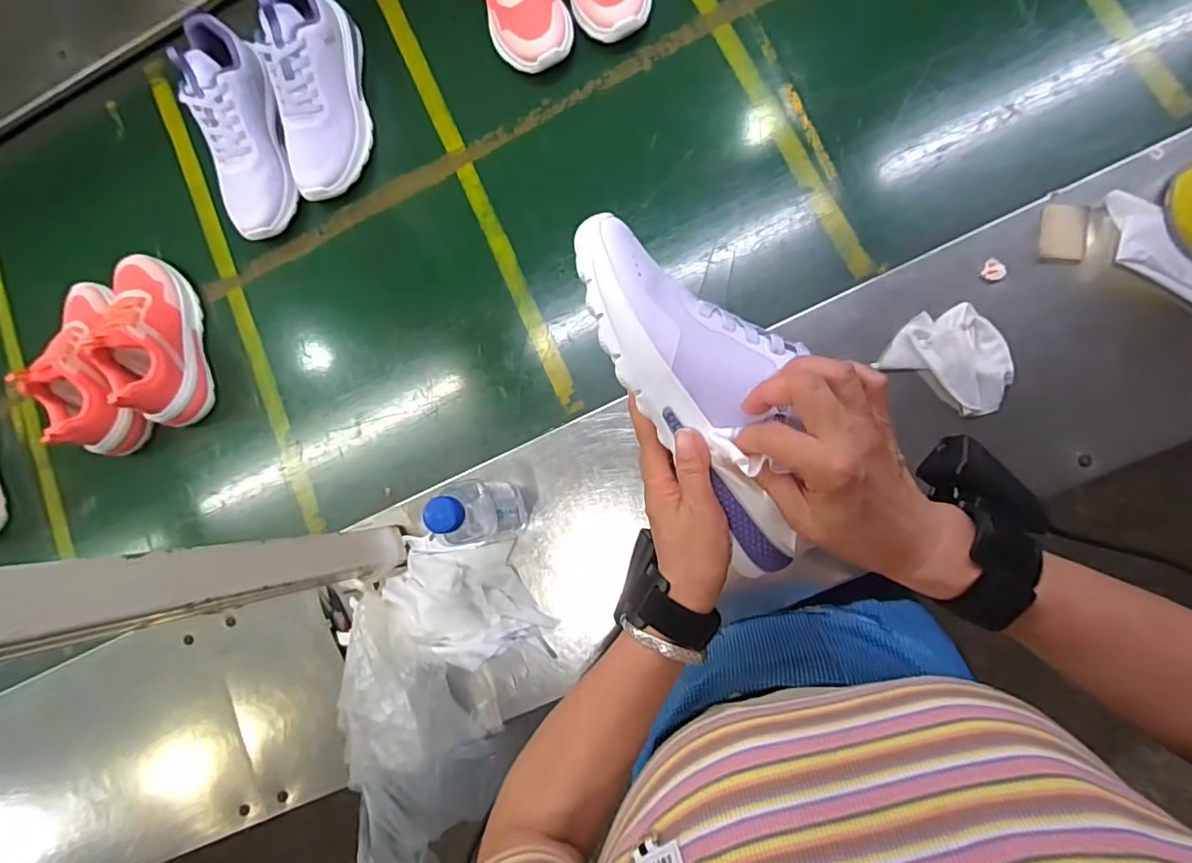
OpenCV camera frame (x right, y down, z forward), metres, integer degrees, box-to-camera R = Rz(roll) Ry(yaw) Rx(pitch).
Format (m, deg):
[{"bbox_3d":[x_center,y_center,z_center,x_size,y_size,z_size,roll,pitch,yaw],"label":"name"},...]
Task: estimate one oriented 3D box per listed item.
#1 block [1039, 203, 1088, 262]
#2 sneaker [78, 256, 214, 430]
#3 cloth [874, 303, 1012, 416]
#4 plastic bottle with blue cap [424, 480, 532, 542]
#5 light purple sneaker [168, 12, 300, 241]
[{"bbox_3d":[0.474,-0.200,0.582,0.041,0.010,0.055,6,87,9],"label":"block"},{"bbox_3d":[-0.567,-0.118,0.723,0.092,0.105,0.218,-14,80,6],"label":"sneaker"},{"bbox_3d":[0.359,-0.075,0.570,0.112,0.016,0.088,35,92,9],"label":"cloth"},{"bbox_3d":[-0.119,0.080,0.570,0.060,0.161,0.055,-13,80,7],"label":"plastic bottle with blue cap"},{"bbox_3d":[-0.455,-0.378,0.720,0.089,0.084,0.257,-9,102,8],"label":"light purple sneaker"}]

